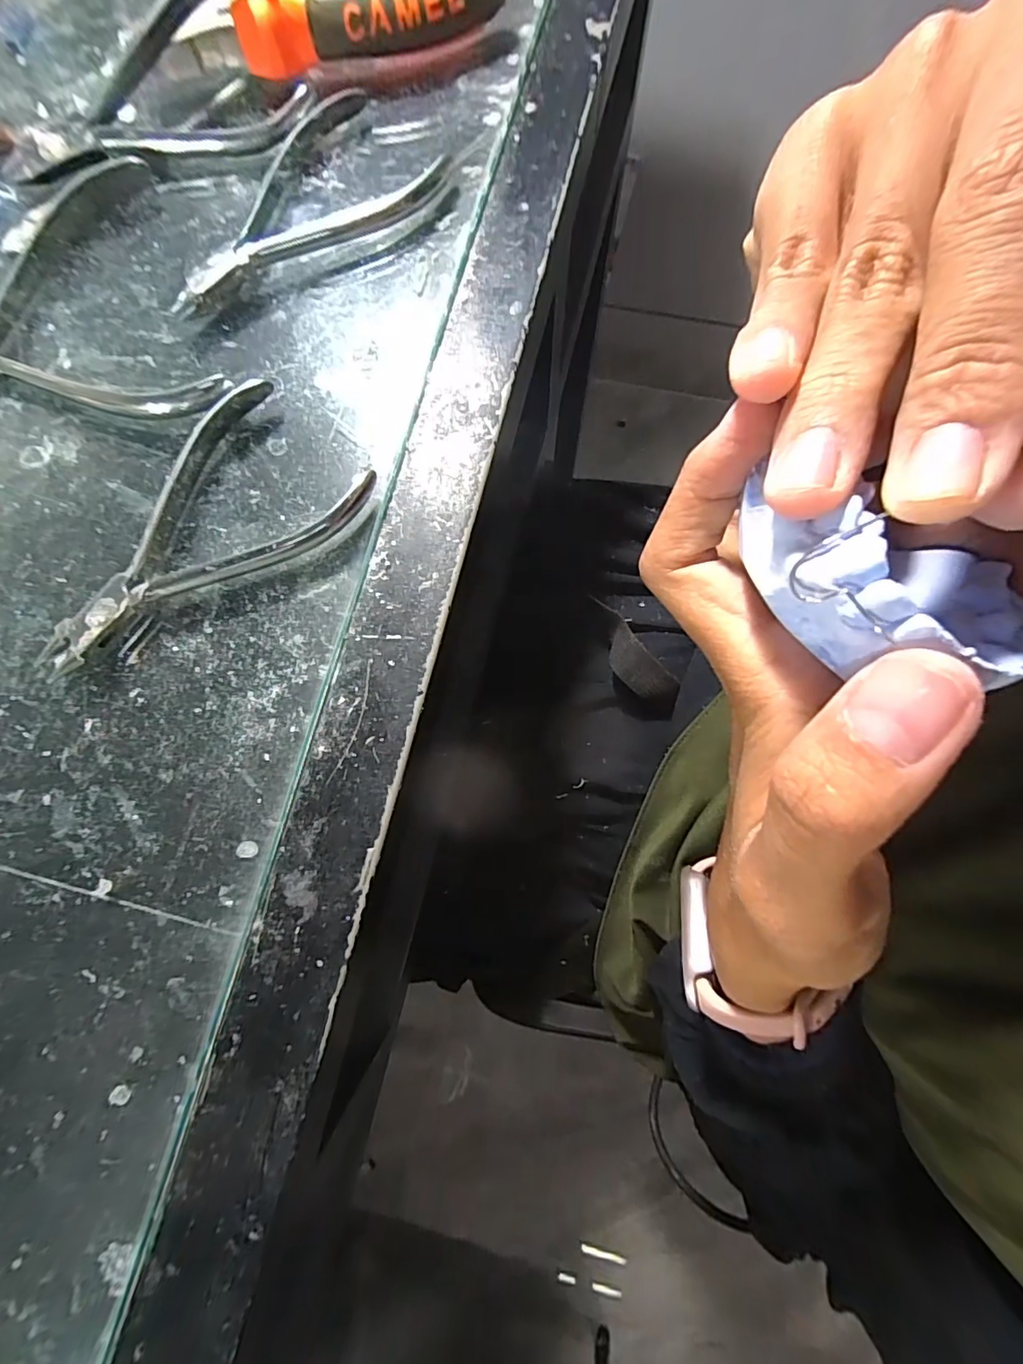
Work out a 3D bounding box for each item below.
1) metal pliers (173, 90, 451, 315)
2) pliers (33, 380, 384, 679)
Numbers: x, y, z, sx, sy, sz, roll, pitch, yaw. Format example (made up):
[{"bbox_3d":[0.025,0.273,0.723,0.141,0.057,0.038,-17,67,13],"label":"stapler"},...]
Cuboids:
[{"bbox_3d":[-0.085,-0.182,0.202,0.066,0.013,0.115,40,82,7],"label":"metal pliers"},{"bbox_3d":[-0.113,-0.053,0.179,0.076,0.012,0.115,43,82,7],"label":"pliers"}]

